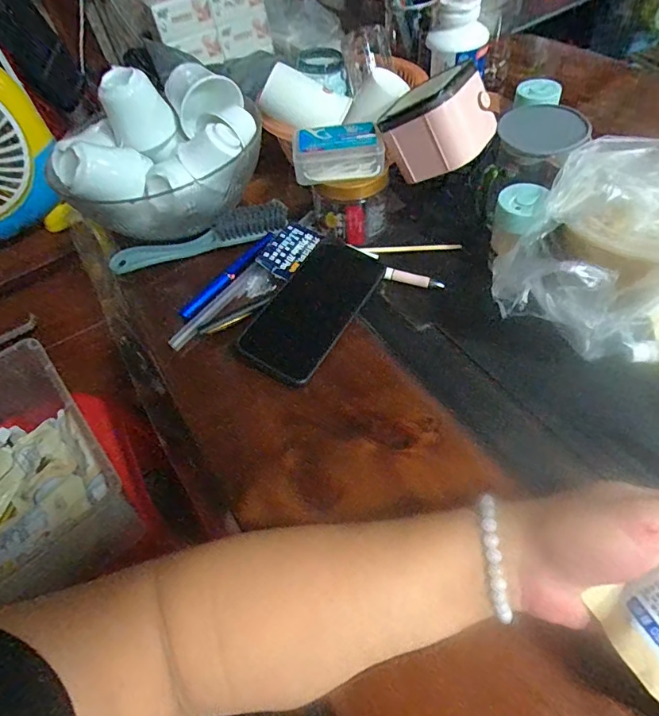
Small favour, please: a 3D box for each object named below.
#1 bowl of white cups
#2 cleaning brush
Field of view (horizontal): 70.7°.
[{"bbox_3d":[-0.176,-0.222,0.484,0.195,0.118,0.160,-10,53,1],"label":"bowl of white cups"},{"bbox_3d":[-0.141,-0.132,0.508,0.195,0.038,0.031,-18,53,-5],"label":"cleaning brush"}]

